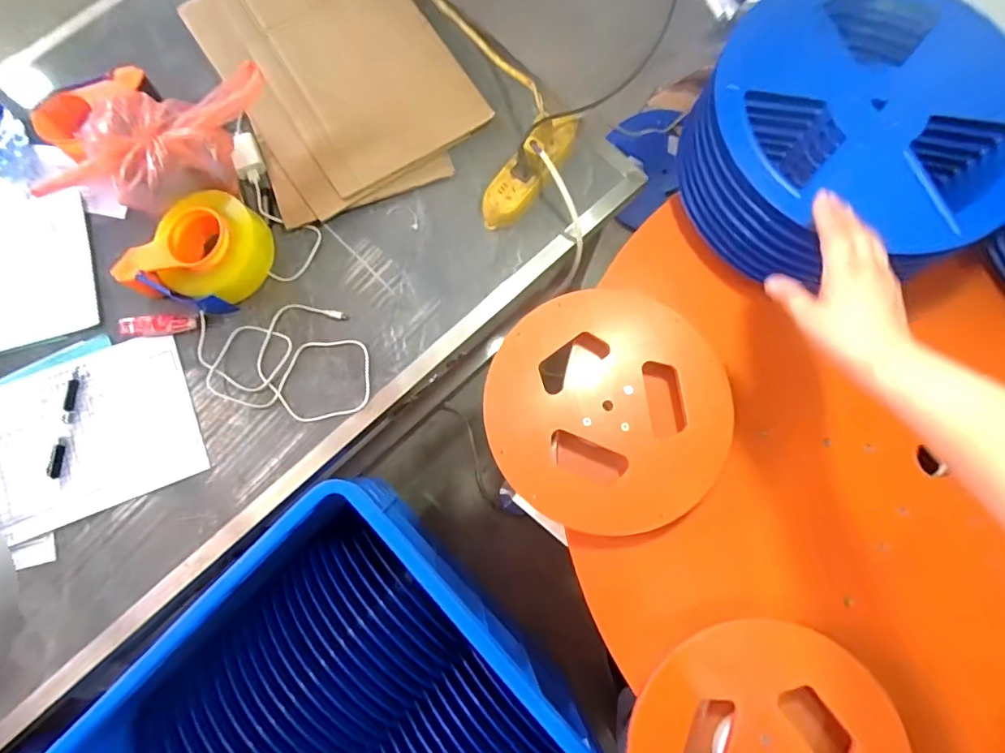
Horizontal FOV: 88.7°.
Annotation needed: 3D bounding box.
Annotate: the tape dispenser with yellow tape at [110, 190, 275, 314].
[{"bbox_3d":[-0.394,-0.161,0.661,0.171,0.074,0.137,9,79,1],"label":"tape dispenser with yellow tape"}]

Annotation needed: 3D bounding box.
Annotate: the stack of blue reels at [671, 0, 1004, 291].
[{"bbox_3d":[0.373,-0.277,0.567,0.312,0.115,0.279,-2,79,-1],"label":"stack of blue reels"}]

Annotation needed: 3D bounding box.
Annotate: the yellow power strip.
[{"bbox_3d":[0.041,-0.286,0.716,0.061,0.047,0.196,37,81,6],"label":"yellow power strip"}]

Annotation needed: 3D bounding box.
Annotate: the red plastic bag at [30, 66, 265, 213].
[{"bbox_3d":[-0.428,-0.301,0.666,0.249,0.096,0.161,-8,79,-2],"label":"red plastic bag"}]

